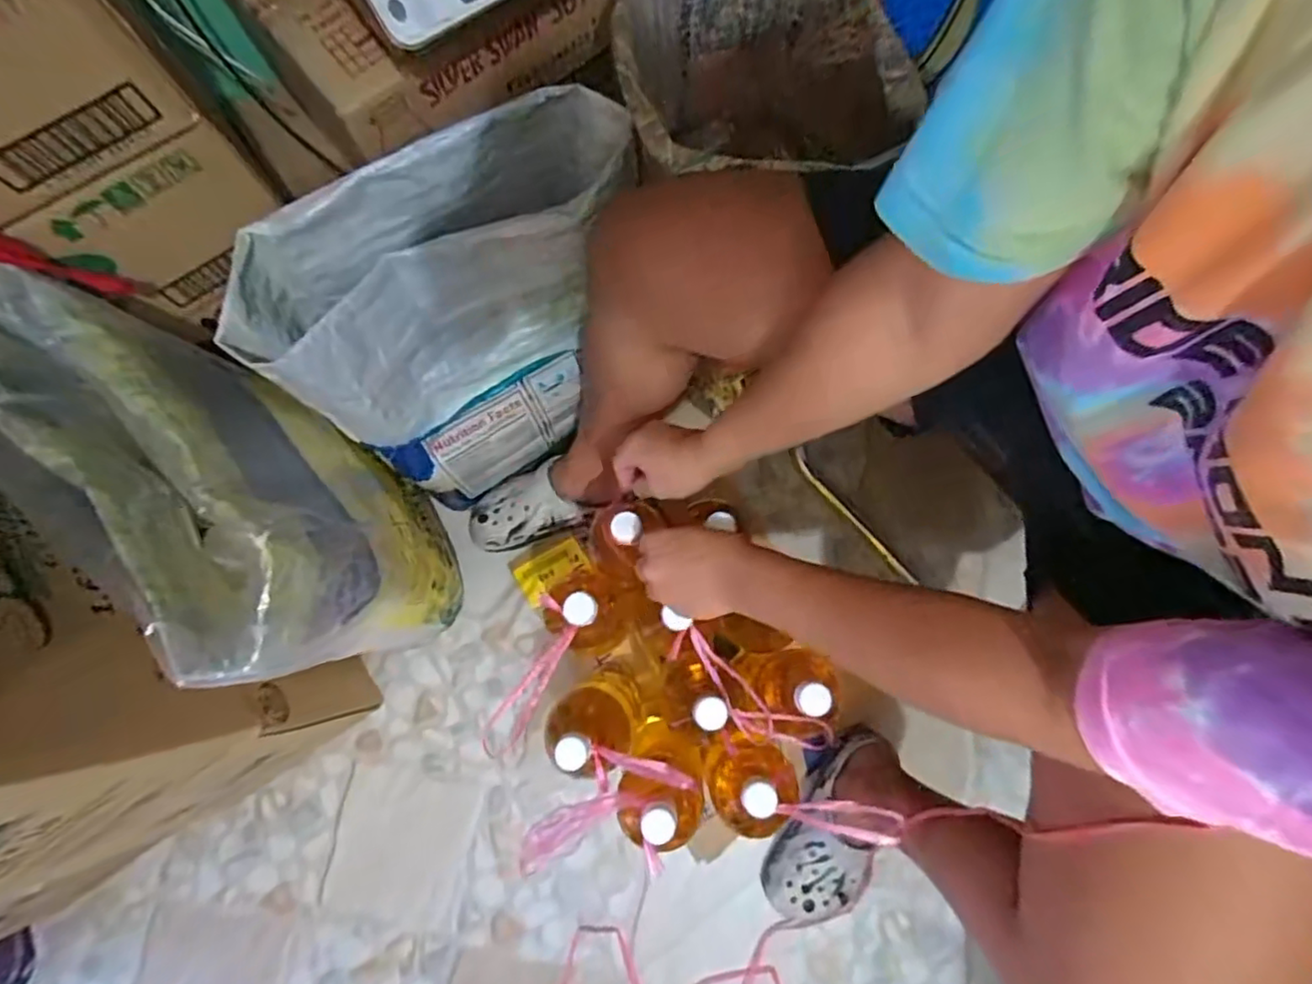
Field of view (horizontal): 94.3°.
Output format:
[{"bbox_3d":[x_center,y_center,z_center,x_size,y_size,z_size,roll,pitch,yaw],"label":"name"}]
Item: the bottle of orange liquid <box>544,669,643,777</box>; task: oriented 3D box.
[{"bbox_3d":[-0.067,0.258,0.697,0.084,0.302,0.078,0,77,-1],"label":"bottle of orange liquid"}]

